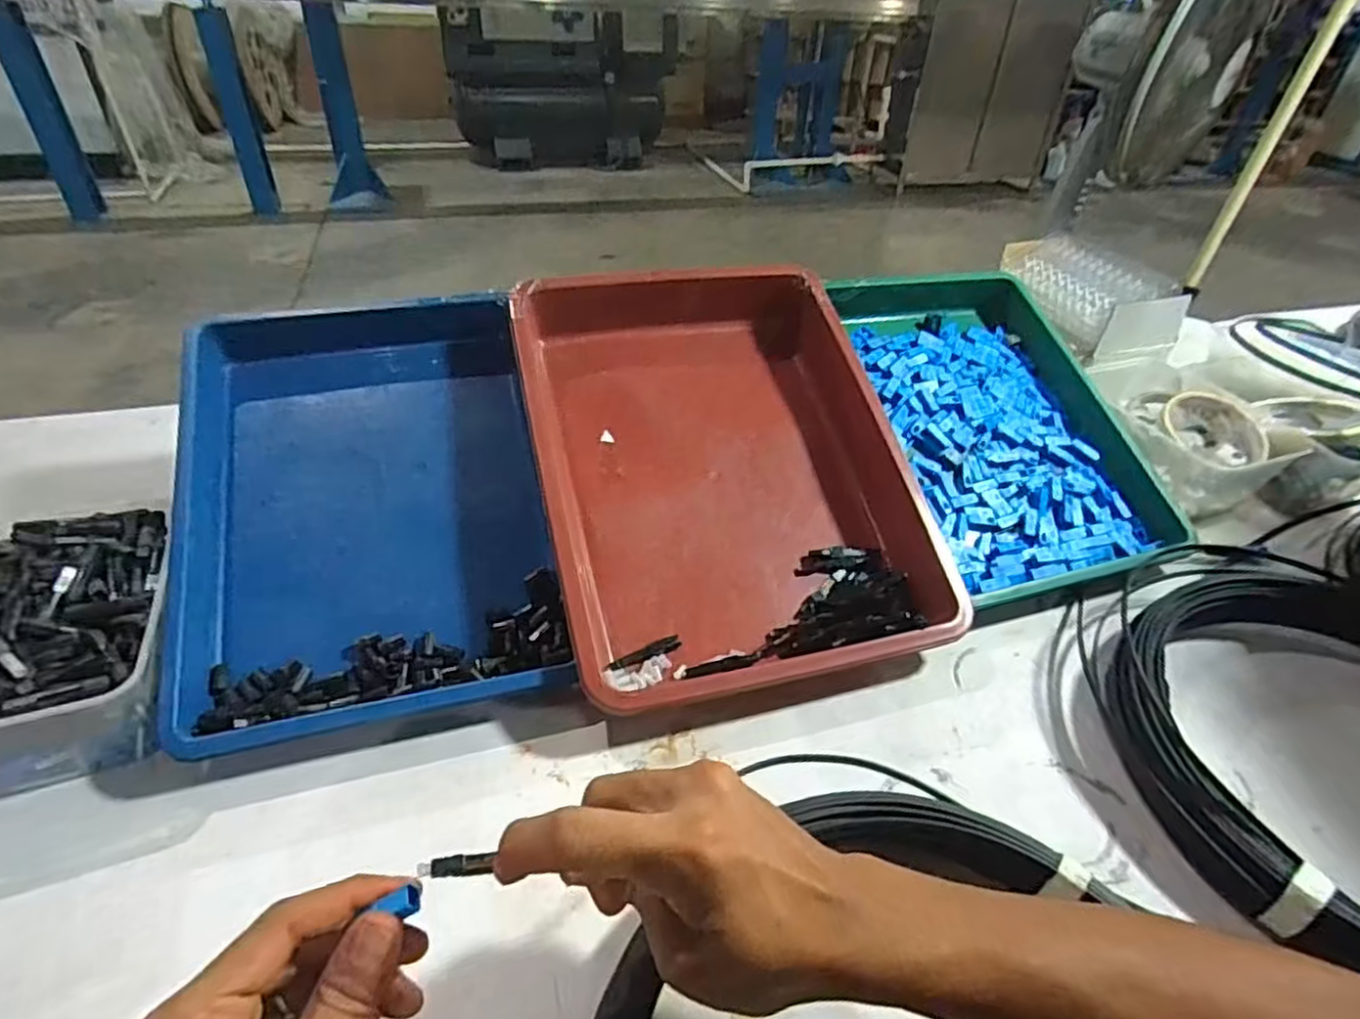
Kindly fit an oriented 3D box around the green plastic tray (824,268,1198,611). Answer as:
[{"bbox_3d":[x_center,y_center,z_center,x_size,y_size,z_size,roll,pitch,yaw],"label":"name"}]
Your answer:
[{"bbox_3d":[0.277,-0.080,0.608,0.215,0.050,0.327,-10,63,-12],"label":"green plastic tray"}]

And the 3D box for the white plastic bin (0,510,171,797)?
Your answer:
[{"bbox_3d":[-0.358,0.082,0.411,0.118,0.082,0.166,-10,41,-18],"label":"white plastic bin"}]

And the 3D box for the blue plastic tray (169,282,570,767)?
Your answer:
[{"bbox_3d":[-0.214,-0.016,0.486,0.227,0.058,0.326,-7,63,-18],"label":"blue plastic tray"}]

